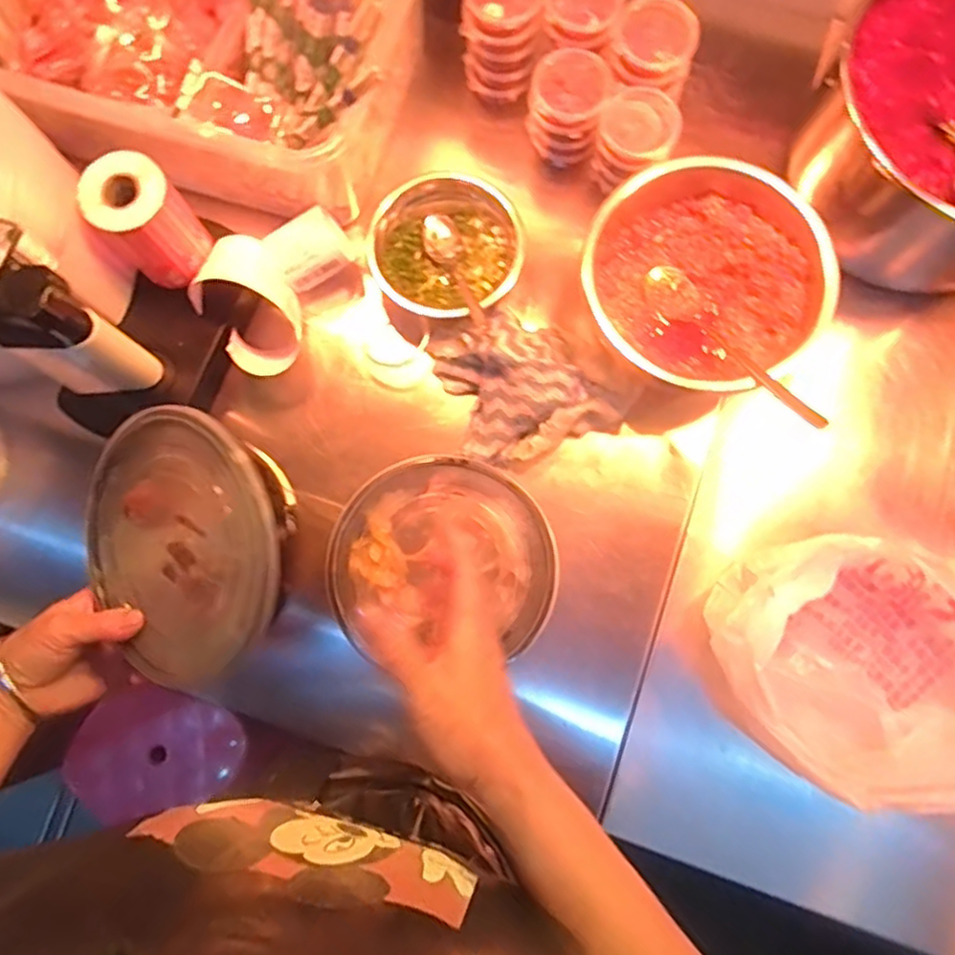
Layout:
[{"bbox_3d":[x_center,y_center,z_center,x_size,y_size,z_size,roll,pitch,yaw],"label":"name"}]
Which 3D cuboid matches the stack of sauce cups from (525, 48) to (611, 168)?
[{"bbox_3d":[0.079,-0.321,0.593,0.068,0.086,0.062,8,80,2],"label":"stack of sauce cups"}]

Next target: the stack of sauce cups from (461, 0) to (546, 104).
[{"bbox_3d":[0.022,-0.393,0.590,0.069,0.108,0.057,4,80,2],"label":"stack of sauce cups"}]

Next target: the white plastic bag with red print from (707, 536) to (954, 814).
[{"bbox_3d":[0.300,0.152,0.506,0.240,0.089,0.183,39,83,7],"label":"white plastic bag with red print"}]

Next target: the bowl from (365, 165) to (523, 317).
[{"bbox_3d":[-0.026,-0.198,0.581,0.127,0.057,0.125,0,80,1],"label":"bowl"}]

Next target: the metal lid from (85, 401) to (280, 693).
[{"bbox_3d":[-0.186,0.042,0.414,0.143,0.020,0.162,-34,75,22],"label":"metal lid"}]

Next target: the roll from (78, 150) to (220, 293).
[{"bbox_3d":[-0.261,-0.203,0.528,0.062,0.081,0.063,0,80,1],"label":"roll"}]

